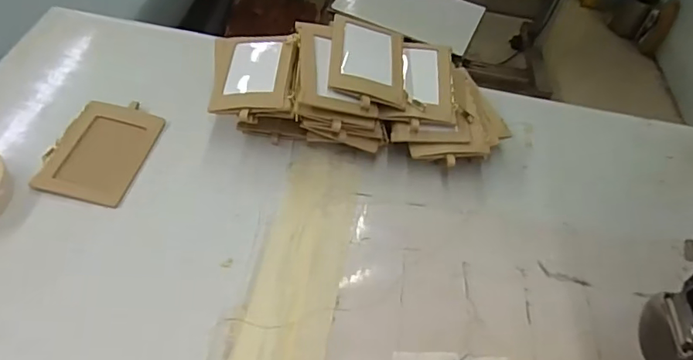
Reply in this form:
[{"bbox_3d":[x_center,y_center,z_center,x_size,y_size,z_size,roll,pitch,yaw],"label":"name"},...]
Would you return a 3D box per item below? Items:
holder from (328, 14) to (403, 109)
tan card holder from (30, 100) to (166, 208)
[{"bbox_3d":[0.020,-0.112,0.493,0.069,0.010,0.109,8,52,-9],"label":"holder"},{"bbox_3d":[-0.219,-0.028,0.472,0.077,0.004,0.112,15,50,-3],"label":"tan card holder"}]

